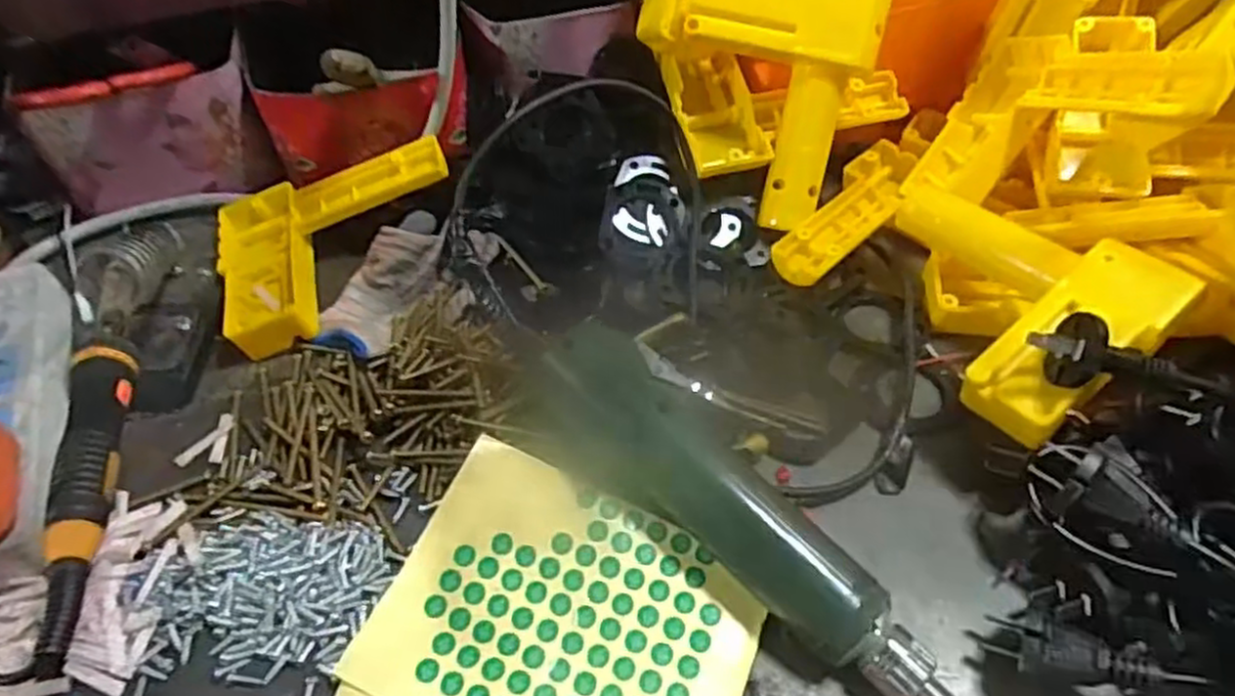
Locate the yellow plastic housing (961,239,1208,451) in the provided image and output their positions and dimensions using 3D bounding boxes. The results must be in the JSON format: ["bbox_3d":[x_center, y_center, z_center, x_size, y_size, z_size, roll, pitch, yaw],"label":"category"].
[{"bbox_3d":[0.211,-0.004,0.347,0.109,0.022,0.047,-40,58,-6],"label":"yellow plastic housing"}]

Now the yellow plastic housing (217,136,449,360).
[{"bbox_3d":[-0.170,-0.073,0.460,0.145,0.040,0.125,-18,52,-12],"label":"yellow plastic housing"}]

